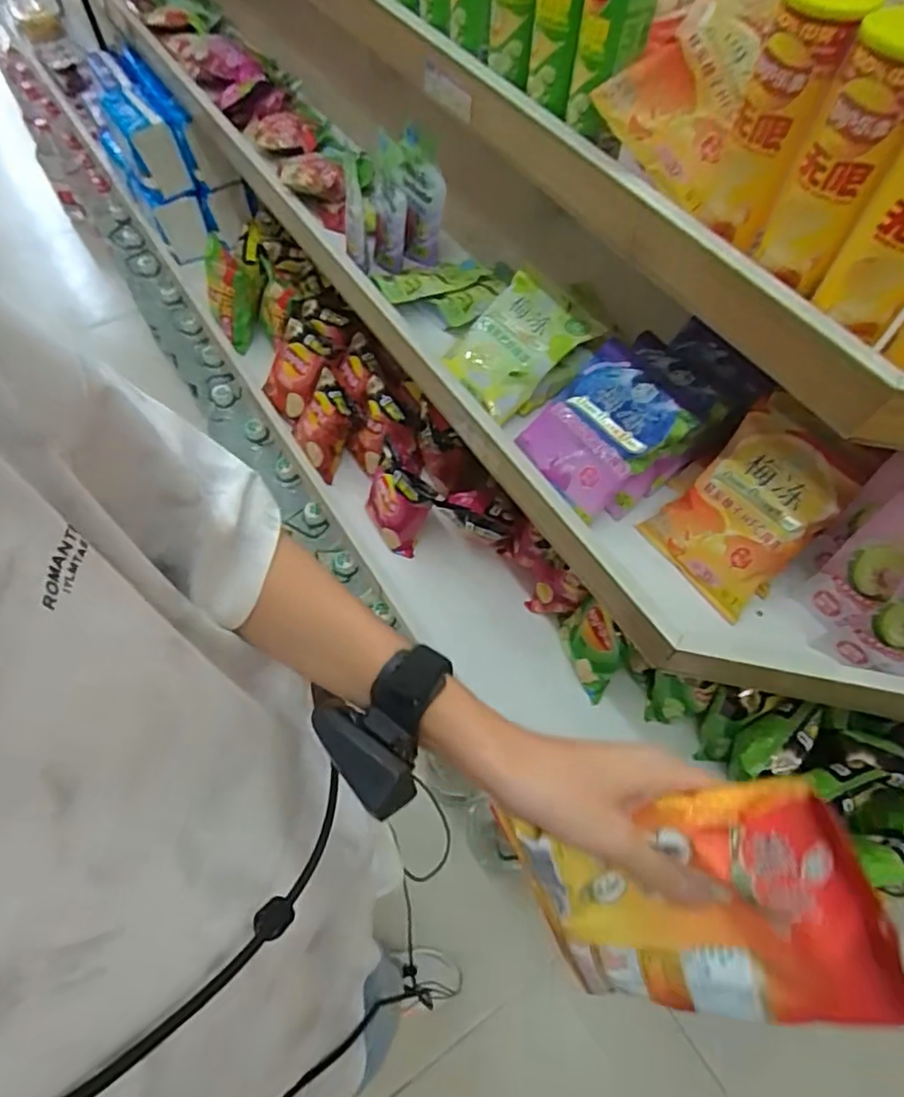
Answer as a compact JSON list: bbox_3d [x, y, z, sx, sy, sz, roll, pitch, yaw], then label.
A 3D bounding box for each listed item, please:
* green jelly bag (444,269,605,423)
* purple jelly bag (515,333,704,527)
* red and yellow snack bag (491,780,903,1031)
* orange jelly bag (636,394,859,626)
[{"bbox_3d":[0.090,-0.297,0.896,0.193,0.031,0.157,-40,63,5],"label":"green jelly bag"},{"bbox_3d":[0.196,-0.153,0.811,0.177,0.050,0.160,-40,70,5],"label":"purple jelly bag"},{"bbox_3d":[0.136,0.205,0.348,0.186,0.027,0.140,-13,100,25],"label":"red and yellow snack bag"},{"bbox_3d":[0.353,-0.042,0.748,0.201,0.050,0.152,-50,60,23],"label":"orange jelly bag"}]

